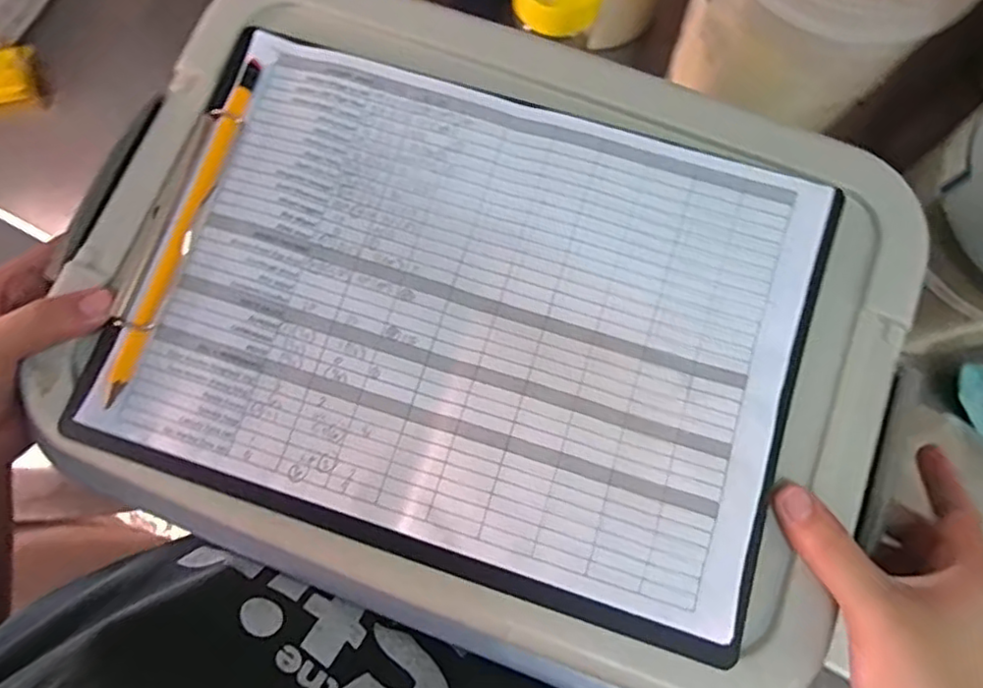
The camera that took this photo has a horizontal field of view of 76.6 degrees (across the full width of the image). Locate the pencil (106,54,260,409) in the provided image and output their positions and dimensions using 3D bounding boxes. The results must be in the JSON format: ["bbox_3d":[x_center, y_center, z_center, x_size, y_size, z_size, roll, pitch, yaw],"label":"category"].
[{"bbox_3d":[-0.146,-0.058,0.296,0.012,0.007,0.175,15,77,3],"label":"pencil"}]

